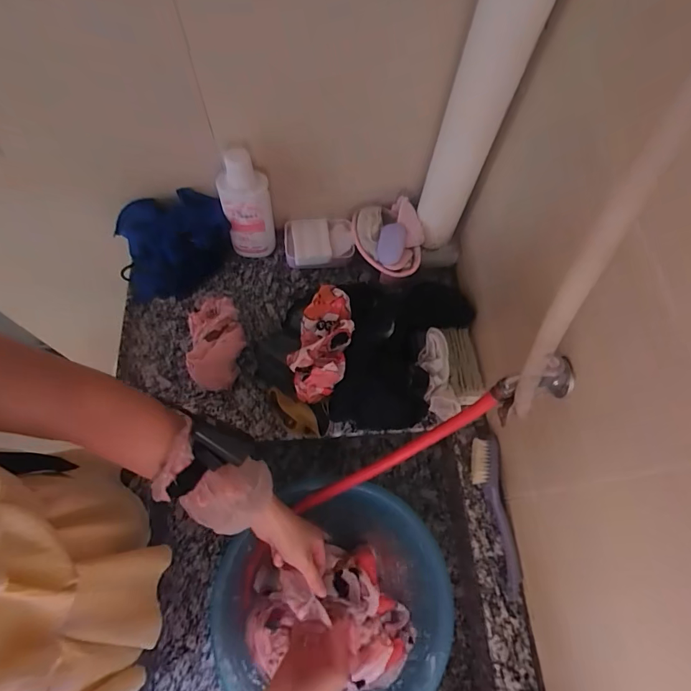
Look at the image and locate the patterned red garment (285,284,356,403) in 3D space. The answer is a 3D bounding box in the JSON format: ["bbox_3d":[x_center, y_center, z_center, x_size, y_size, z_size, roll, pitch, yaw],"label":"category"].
[{"bbox_3d":[-0.035,-0.001,0.634,0.077,0.062,0.170,11,83,3],"label":"patterned red garment"}]

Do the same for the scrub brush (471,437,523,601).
[{"bbox_3d":[0.222,0.249,0.631,0.045,0.035,0.218,-4,66,-3],"label":"scrub brush"}]

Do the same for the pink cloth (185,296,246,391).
[{"bbox_3d":[-0.209,-0.006,0.692,0.082,0.076,0.157,-12,67,-7],"label":"pink cloth"}]

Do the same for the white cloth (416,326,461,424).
[{"bbox_3d":[0.148,0.046,0.693,0.050,0.044,0.147,-7,82,-5],"label":"white cloth"}]

